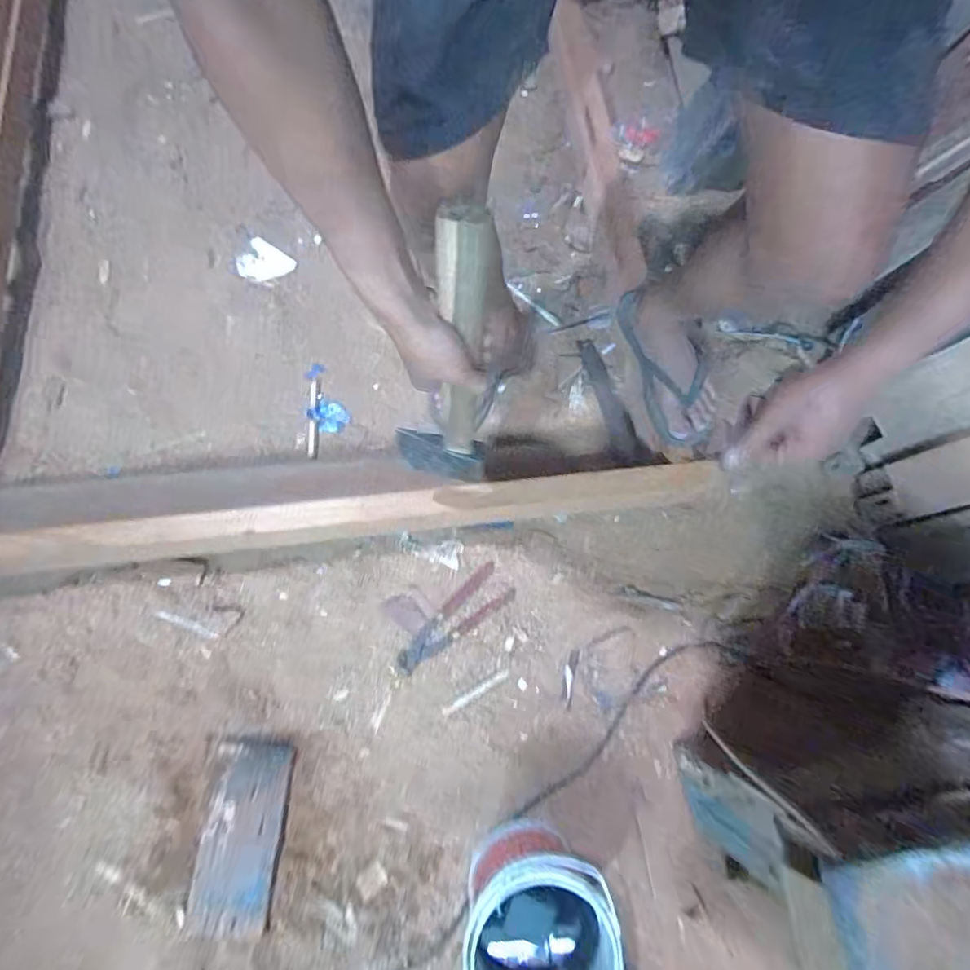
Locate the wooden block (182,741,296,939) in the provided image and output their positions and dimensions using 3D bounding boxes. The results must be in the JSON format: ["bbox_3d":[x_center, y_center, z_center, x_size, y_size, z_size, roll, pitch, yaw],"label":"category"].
[{"bbox_3d":[-0.364,0.524,0.814,0.115,0.022,0.260,6,78,0],"label":"wooden block"}]

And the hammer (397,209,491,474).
[{"bbox_3d":[-0.042,-0.112,0.576,0.112,0.365,0.034,18,57,3],"label":"hammer"}]

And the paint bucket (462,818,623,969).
[{"bbox_3d":[0.067,0.575,0.740,0.187,0.200,0.199,0,78,-2],"label":"paint bucket"}]

